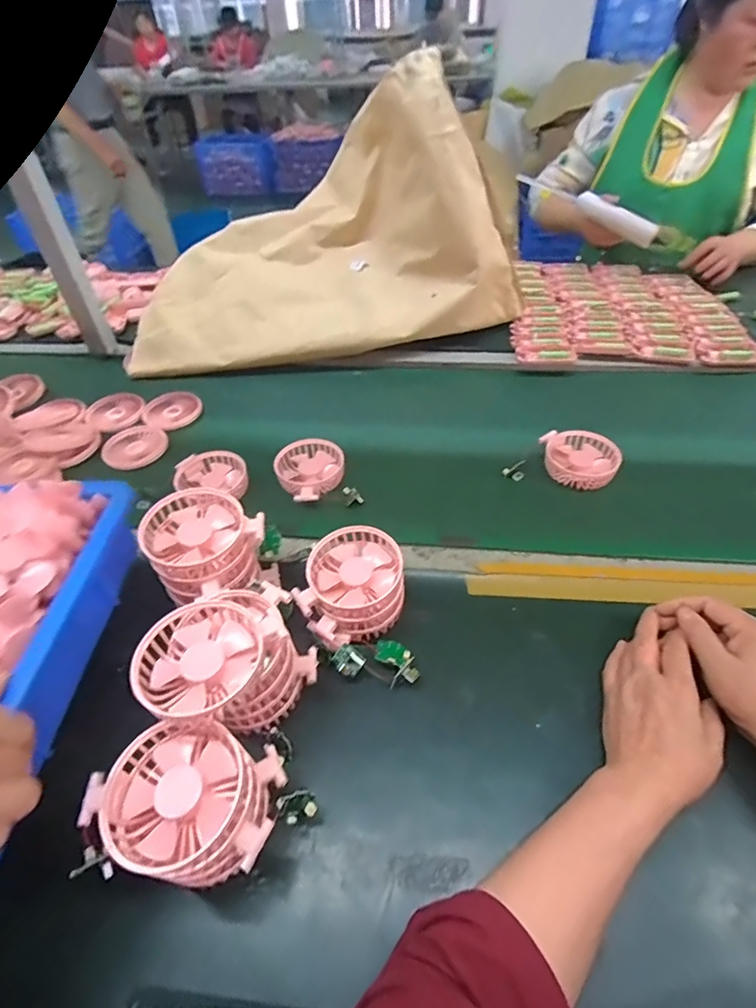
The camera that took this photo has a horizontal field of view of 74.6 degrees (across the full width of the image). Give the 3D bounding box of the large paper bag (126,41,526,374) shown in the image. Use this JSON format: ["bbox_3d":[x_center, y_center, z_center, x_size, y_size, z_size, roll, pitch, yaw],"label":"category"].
[{"bbox_3d":[-0.111,-0.484,0.867,0.691,0.312,0.350,-6,44,-2],"label":"large paper bag"}]

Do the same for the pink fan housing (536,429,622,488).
[{"bbox_3d":[0.263,-0.058,0.645,0.094,0.028,0.085,8,45,11],"label":"pink fan housing"}]

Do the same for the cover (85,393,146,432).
[{"bbox_3d":[-0.414,-0.146,0.787,0.083,0.014,0.092,-6,44,-3],"label":"cover"}]

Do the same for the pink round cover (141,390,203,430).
[{"bbox_3d":[-0.326,-0.149,0.778,0.098,0.009,0.082,13,47,16],"label":"pink round cover"}]

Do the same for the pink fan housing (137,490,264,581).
[{"bbox_3d":[-0.167,0.027,0.457,0.088,0.030,0.090,-2,44,2],"label":"pink fan housing"}]

